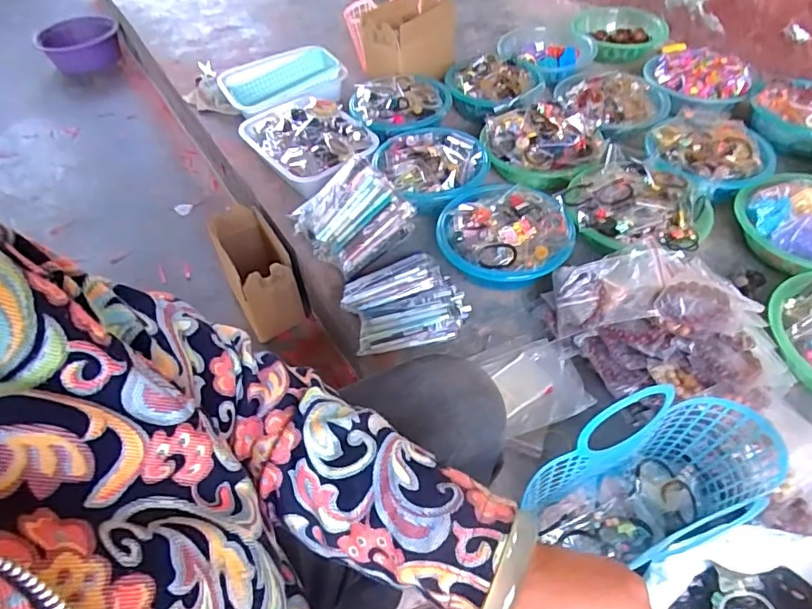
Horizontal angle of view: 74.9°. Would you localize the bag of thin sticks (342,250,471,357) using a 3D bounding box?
[{"bbox_3d":[0.000,0.004,0.849,0.179,0.055,0.148,-17,51,-11],"label":"bag of thin sticks"}]

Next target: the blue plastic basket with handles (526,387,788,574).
[{"bbox_3d":[0.272,0.185,0.558,0.274,0.179,0.117,-19,52,-13],"label":"blue plastic basket with handles"}]

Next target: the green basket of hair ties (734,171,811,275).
[{"bbox_3d":[0.676,-0.127,0.886,0.200,0.094,0.222,-12,50,-7],"label":"green basket of hair ties"}]

